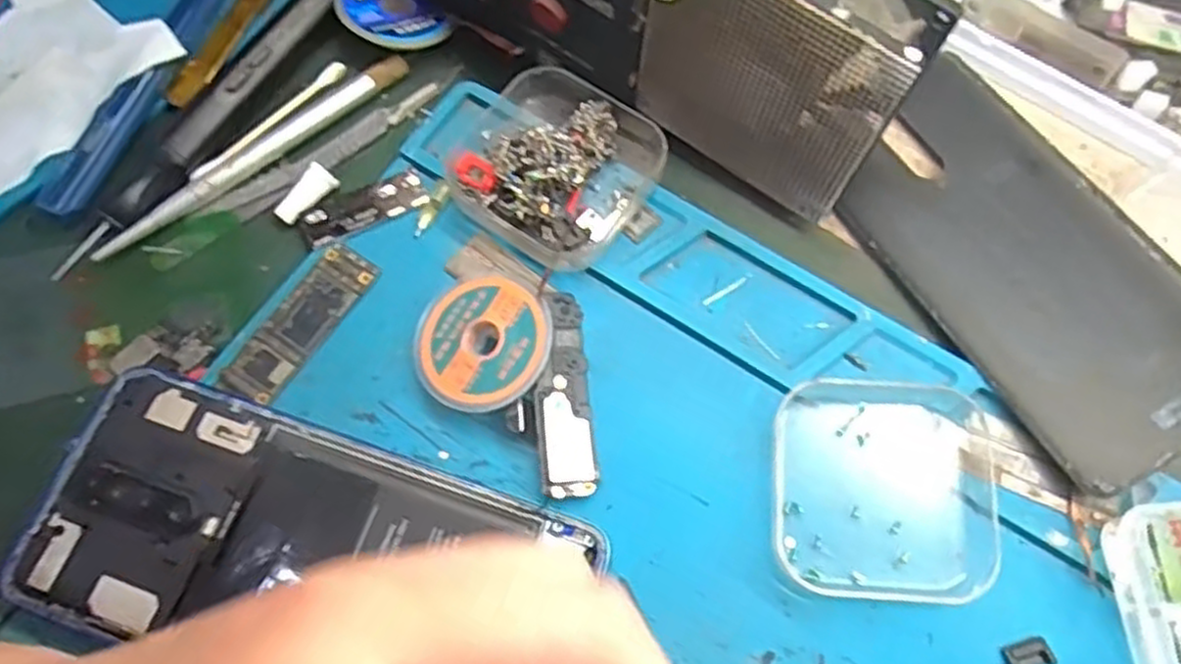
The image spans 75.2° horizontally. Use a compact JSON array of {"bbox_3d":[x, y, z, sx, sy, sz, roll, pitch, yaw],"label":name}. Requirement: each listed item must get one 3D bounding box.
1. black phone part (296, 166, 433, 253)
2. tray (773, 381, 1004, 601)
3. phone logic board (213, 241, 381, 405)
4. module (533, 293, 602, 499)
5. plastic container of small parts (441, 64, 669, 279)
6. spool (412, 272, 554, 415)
[{"bbox_3d":[-0.080,-0.044,0.270,0.044,0.004,0.016,-25,71,-10],"label":"black phone part"},{"bbox_3d":[0.091,0.048,0.237,0.065,0.008,0.064,3,69,1],"label":"tray"},{"bbox_3d":[-0.096,-0.003,0.254,0.020,0.004,0.059,33,72,11],"label":"phone logic board"},{"bbox_3d":[-0.009,0.019,0.245,0.019,0.004,0.066,2,68,-22],"label":"module"},{"bbox_3d":[-0.012,-0.058,0.266,0.062,0.022,0.064,37,73,12],"label":"plastic container of small parts"},{"bbox_3d":[-0.034,0.004,0.246,0.043,0.010,0.043,-4,73,13],"label":"spool"}]

